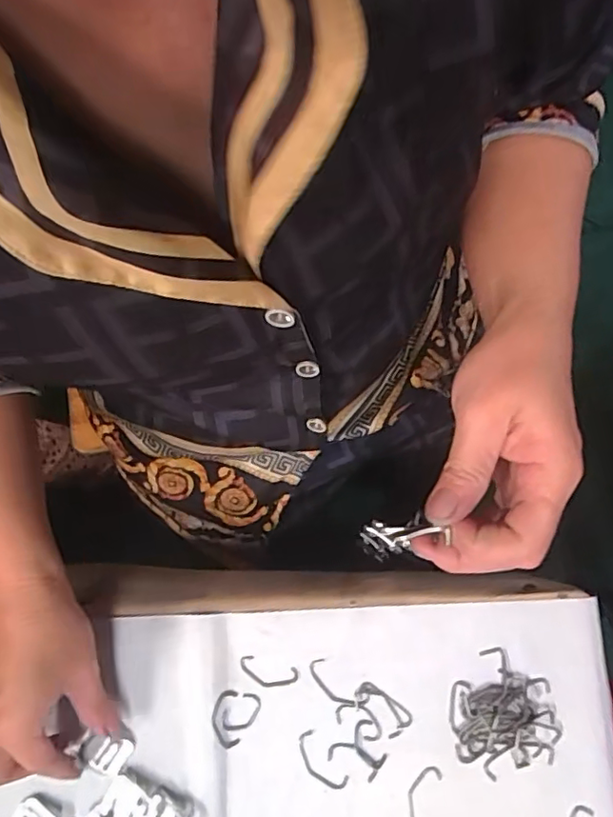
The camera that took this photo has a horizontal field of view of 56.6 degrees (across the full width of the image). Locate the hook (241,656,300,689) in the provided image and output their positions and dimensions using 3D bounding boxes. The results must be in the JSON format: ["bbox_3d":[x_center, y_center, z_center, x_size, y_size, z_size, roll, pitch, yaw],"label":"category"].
[{"bbox_3d":[-0.026,0.180,0.385,0.040,0.004,0.017,14,80,3],"label":"hook"}]

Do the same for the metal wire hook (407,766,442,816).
[{"bbox_3d":[0.075,0.252,0.367,0.019,0.004,0.041,15,80,3],"label":"metal wire hook"}]

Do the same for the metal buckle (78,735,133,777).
[{"bbox_3d":[-0.134,0.229,0.378,0.032,0.005,0.023,18,80,4],"label":"metal buckle"}]

